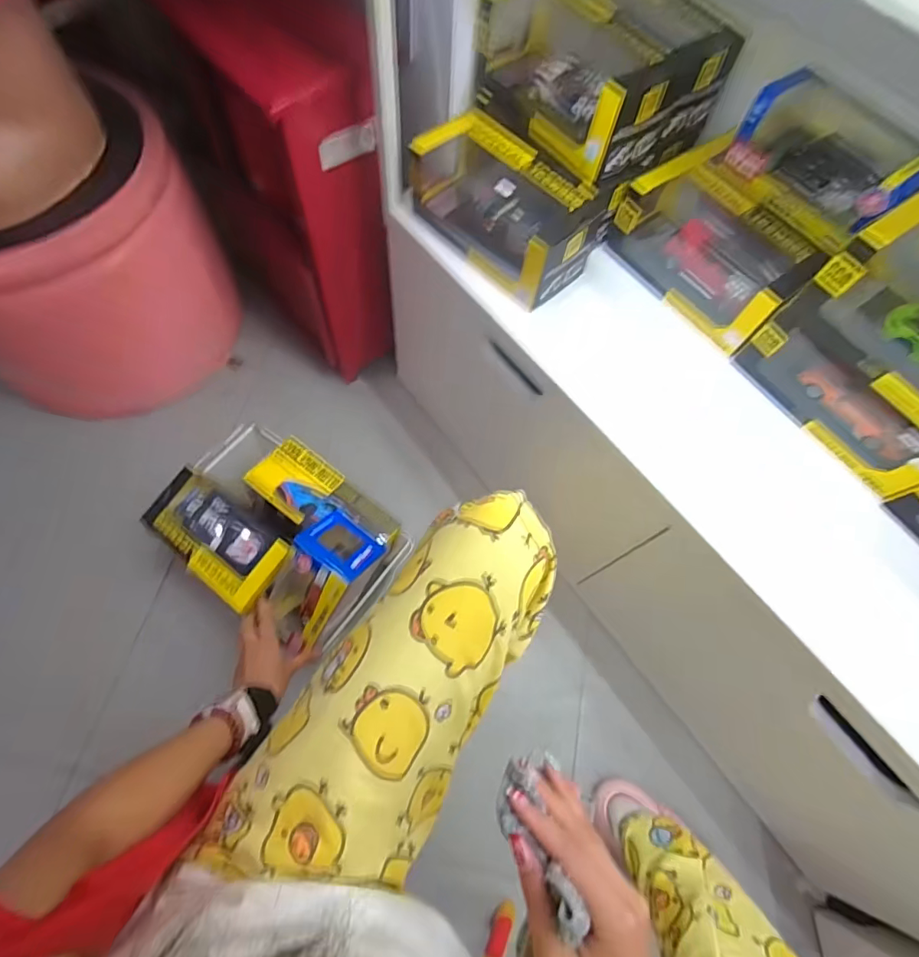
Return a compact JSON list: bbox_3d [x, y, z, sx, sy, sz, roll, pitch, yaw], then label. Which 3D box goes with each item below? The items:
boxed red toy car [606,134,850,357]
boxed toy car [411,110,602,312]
[{"bbox_3d":[0.346,-0.320,0.653,0.159,0.104,0.258,-37,74,-16],"label":"boxed red toy car"},{"bbox_3d":[0.057,-0.377,0.655,0.146,0.094,0.266,-41,75,-17],"label":"boxed toy car"}]

